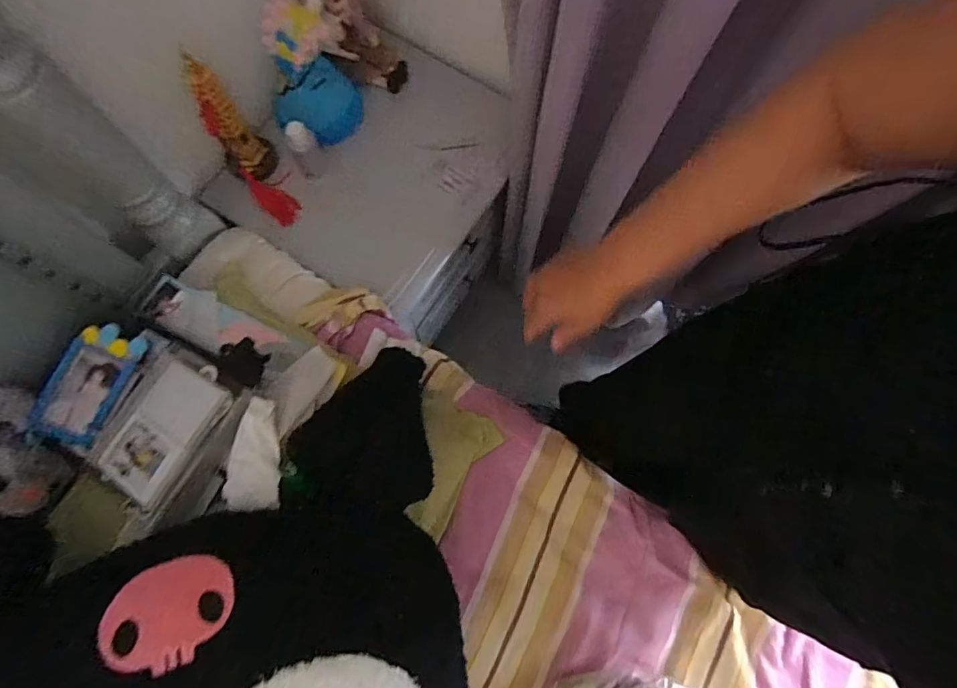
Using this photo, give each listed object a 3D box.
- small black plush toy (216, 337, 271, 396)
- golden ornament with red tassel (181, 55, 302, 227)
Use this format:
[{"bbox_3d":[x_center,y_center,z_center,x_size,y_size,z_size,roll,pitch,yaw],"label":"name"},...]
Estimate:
[{"bbox_3d":[-0.249,0.022,0.528,0.040,0.023,0.058,13,75,2],"label":"small black plush toy"},{"bbox_3d":[-0.336,-0.274,0.724,0.074,0.219,0.115,-36,79,-10],"label":"golden ornament with red tassel"}]

